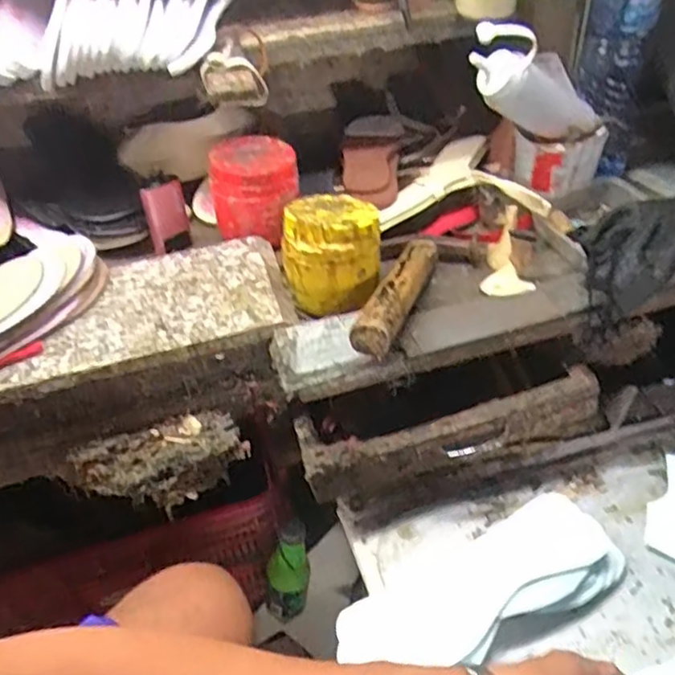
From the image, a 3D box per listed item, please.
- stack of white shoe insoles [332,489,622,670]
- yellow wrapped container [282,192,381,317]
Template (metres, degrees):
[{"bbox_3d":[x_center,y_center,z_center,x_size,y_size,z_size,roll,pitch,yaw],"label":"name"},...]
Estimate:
[{"bbox_3d":[0.129,0.220,0.560,0.254,0.033,0.097,-22,42,-20],"label":"stack of white shoe insoles"},{"bbox_3d":[-0.008,-0.087,0.645,0.093,0.090,0.088,-3,39,2],"label":"yellow wrapped container"}]

